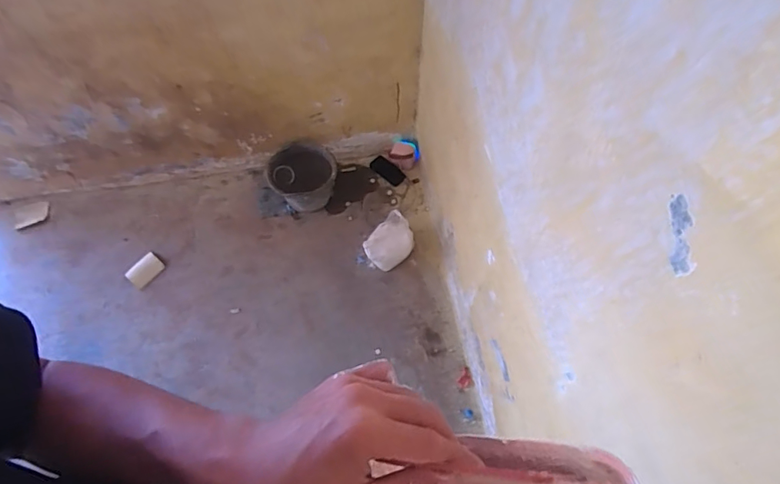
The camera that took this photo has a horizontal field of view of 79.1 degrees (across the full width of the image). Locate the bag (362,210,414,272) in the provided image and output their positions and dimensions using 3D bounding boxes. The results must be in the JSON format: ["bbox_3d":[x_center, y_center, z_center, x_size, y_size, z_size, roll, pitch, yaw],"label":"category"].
[{"bbox_3d":[-0.004,0.004,1.700,0.182,0.109,0.134,-38,67,-17],"label":"bag"}]

